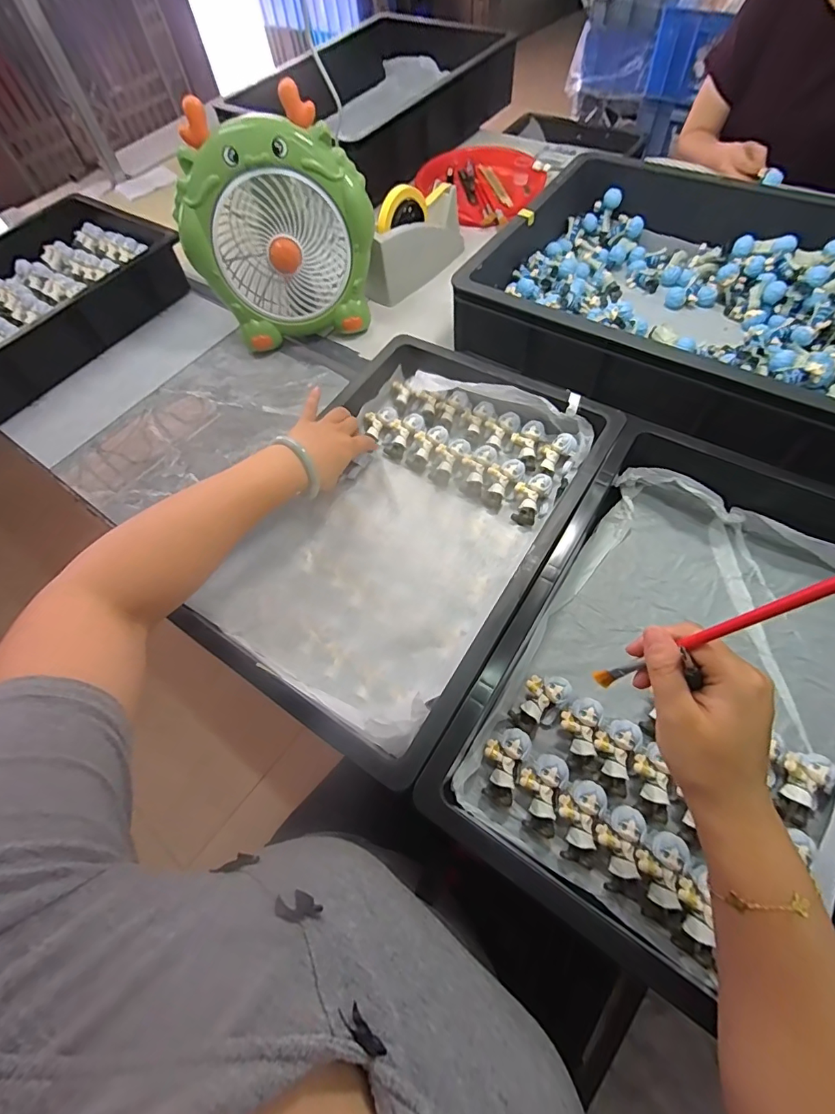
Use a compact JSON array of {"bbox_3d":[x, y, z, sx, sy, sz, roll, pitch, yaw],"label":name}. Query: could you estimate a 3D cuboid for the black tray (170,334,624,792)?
[{"bbox_3d":[-0.014,-0.038,0.477,0.289,0.077,0.429,28,65,15],"label":"black tray"}]

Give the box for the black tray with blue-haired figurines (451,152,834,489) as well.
[{"bbox_3d":[0.379,-0.359,0.617,0.647,0.122,0.422,32,69,20],"label":"black tray with blue-haired figurines"}]

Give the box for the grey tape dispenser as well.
[{"bbox_3d":[-0.010,-0.535,0.752,0.061,0.127,0.215,38,71,22],"label":"grey tape dispenser"}]

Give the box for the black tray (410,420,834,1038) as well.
[{"bbox_3d":[0.270,0.088,0.410,0.324,0.104,0.497,31,68,19],"label":"black tray"}]

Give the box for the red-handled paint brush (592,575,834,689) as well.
[{"bbox_3d":[0.159,0.043,0.243,0.007,0.166,0.009,3,58,-25],"label":"red-handled paint brush"}]

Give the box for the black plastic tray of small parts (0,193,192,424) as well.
[{"bbox_3d":[-0.651,-0.434,0.773,0.292,0.115,0.452,29,68,18],"label":"black plastic tray of small parts"}]

